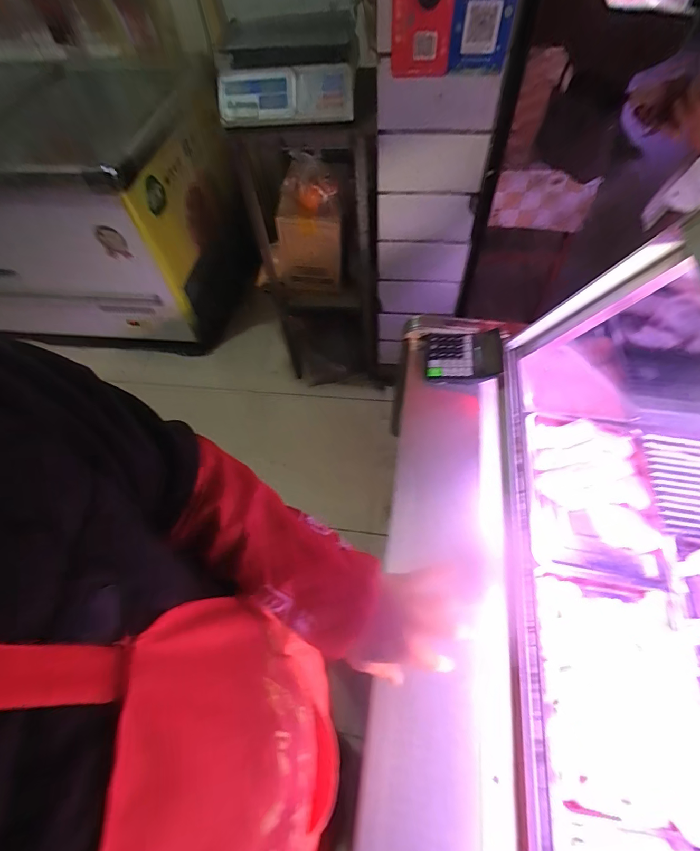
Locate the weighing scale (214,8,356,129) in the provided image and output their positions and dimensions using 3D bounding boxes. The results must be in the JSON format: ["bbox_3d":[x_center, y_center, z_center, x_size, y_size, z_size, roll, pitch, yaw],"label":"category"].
[{"bbox_3d":[-0.168,-0.915,1.010,0.336,0.157,0.336,-8,58,0],"label":"weighing scale"}]

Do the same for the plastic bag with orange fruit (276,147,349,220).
[{"bbox_3d":[-0.124,-0.720,1.210,0.214,0.126,0.133,8,60,9],"label":"plastic bag with orange fruit"}]

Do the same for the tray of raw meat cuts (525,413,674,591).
[{"bbox_3d":[0.568,0.160,0.919,0.268,0.044,0.375,6,59,8],"label":"tray of raw meat cuts"}]

